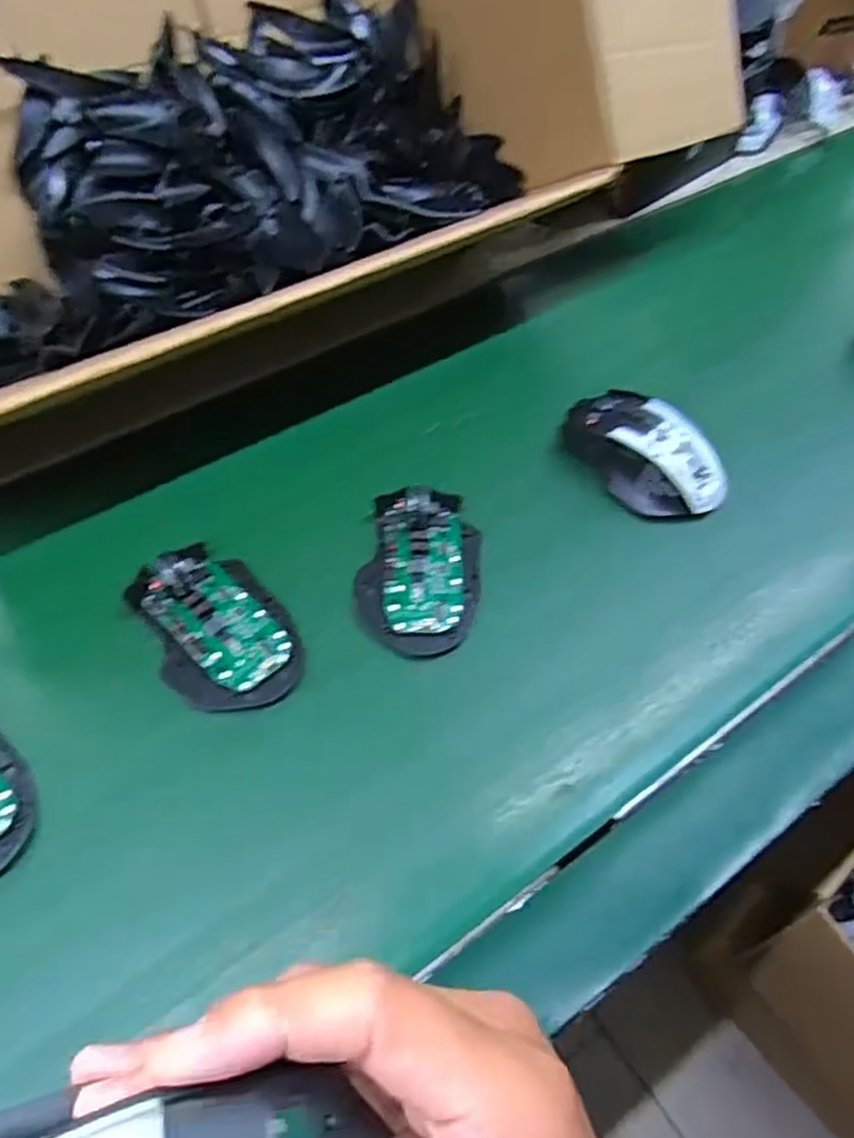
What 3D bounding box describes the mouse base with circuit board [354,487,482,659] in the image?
[{"bbox_3d":[-0.003,-0.003,0.451,0.071,0.030,0.108,6,56,0],"label":"mouse base with circuit board"}]

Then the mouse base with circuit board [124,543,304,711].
[{"bbox_3d":[-0.122,0.031,0.428,0.071,0.030,0.106,-26,61,-20],"label":"mouse base with circuit board"}]

